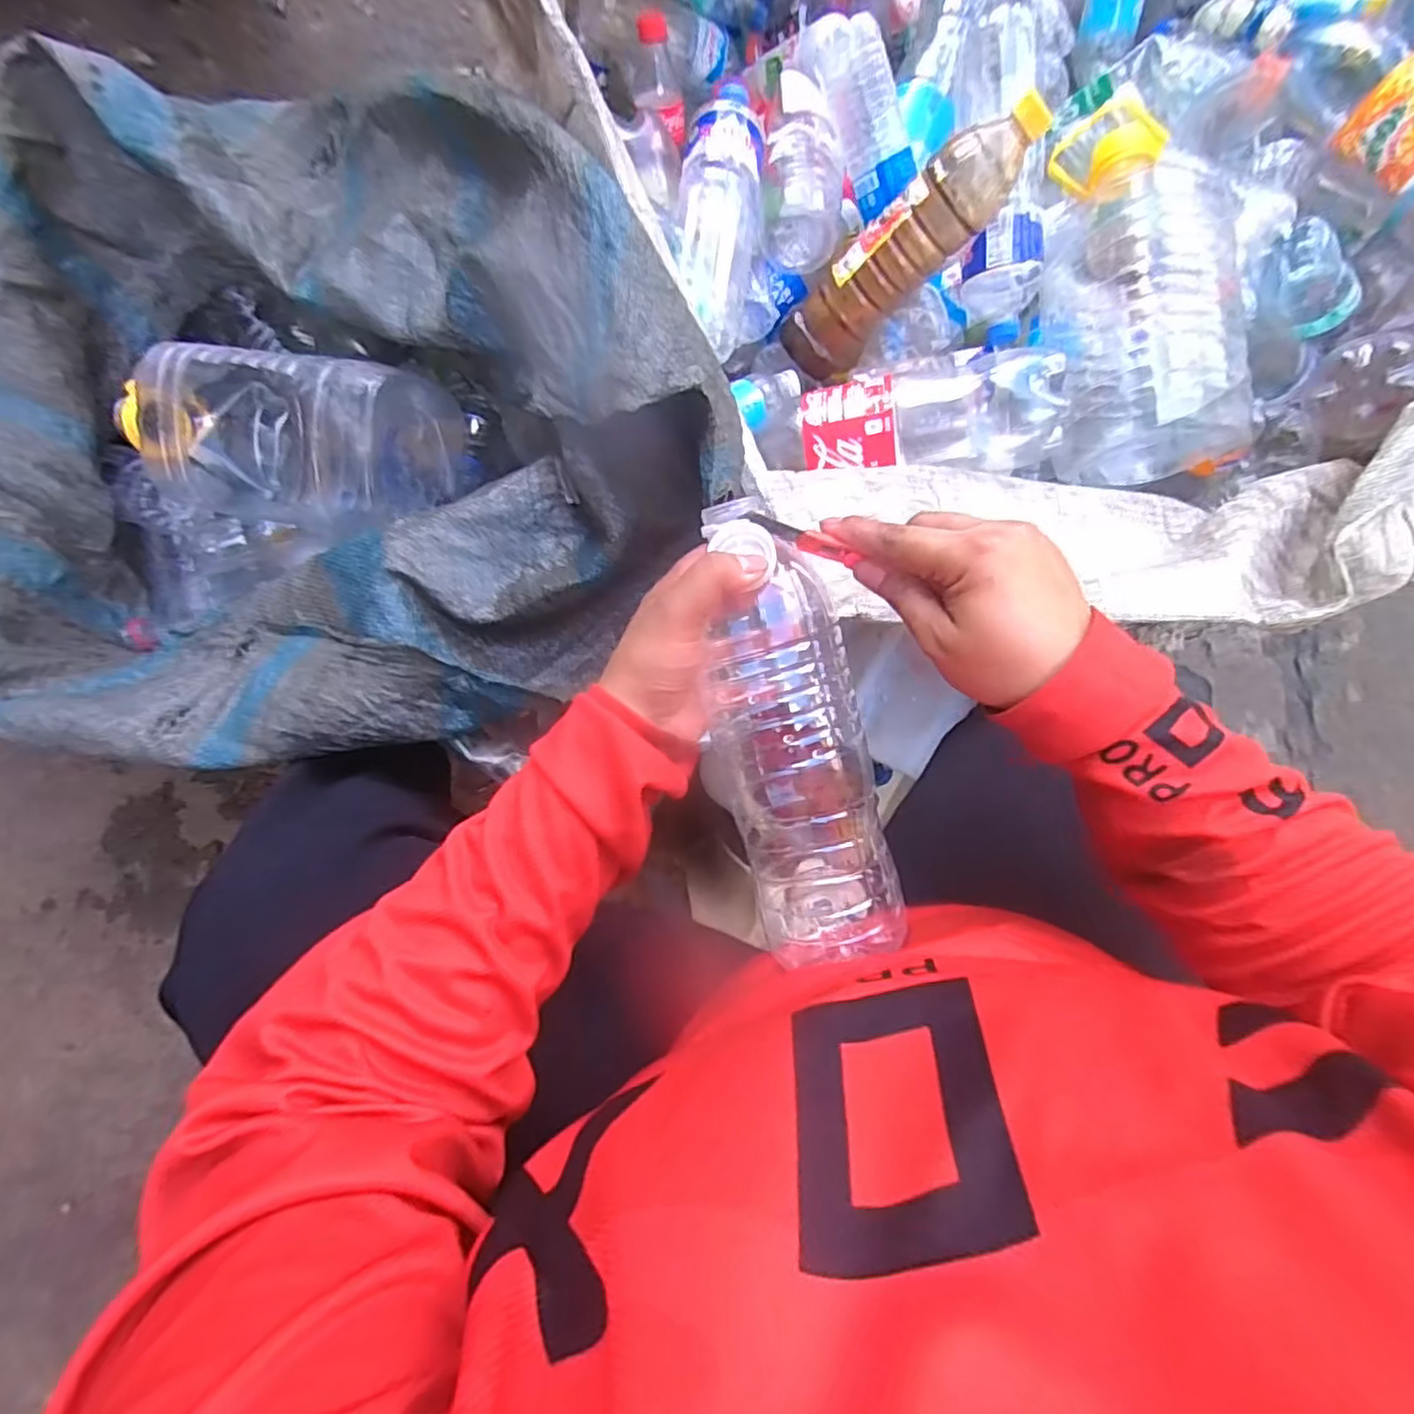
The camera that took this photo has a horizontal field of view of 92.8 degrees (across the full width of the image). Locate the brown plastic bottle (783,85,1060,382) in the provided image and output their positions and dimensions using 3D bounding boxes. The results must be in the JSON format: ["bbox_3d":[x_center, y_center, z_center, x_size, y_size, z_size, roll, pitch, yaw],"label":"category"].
[{"bbox_3d":[0.194,-0.434,0.630,0.087,0.252,0.070,-20,81,-46],"label":"brown plastic bottle"}]

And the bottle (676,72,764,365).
[{"bbox_3d":[0.013,-0.456,0.616,0.072,0.056,0.244,3,82,-1],"label":"bottle"}]

